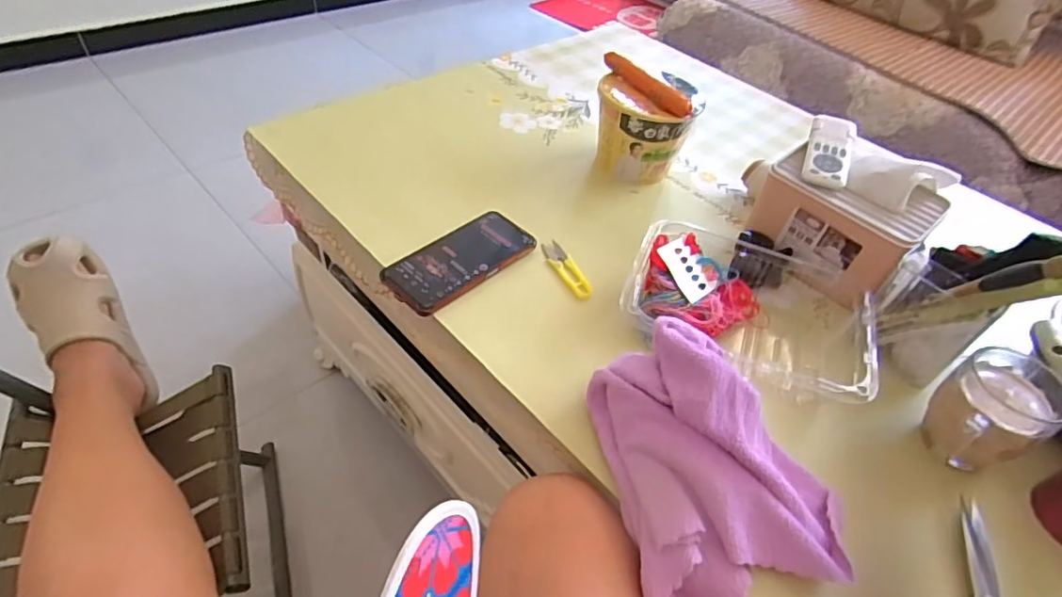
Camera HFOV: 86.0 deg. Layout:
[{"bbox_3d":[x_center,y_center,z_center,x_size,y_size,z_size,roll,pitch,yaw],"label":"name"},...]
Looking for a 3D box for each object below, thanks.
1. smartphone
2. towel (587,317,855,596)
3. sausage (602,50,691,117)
[{"bbox_3d":[-0.077,-0.043,0.616,0.078,0.012,0.167,38,54,27],"label":"smartphone"},{"bbox_3d":[0.129,0.140,0.458,0.164,0.069,0.212,-33,71,-4],"label":"towel"},{"bbox_3d":[0.139,-0.272,0.714,0.022,0.022,0.156,-21,53,-27],"label":"sausage"}]

